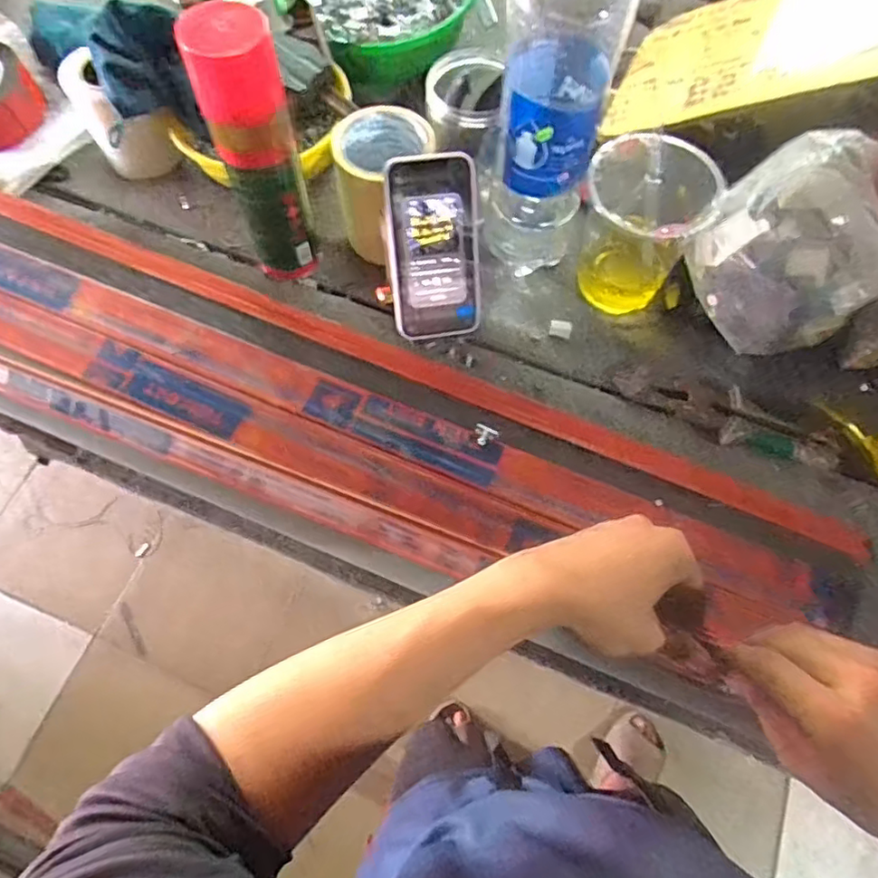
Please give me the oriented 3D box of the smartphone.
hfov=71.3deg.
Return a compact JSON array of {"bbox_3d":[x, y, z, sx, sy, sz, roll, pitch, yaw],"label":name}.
[{"bbox_3d":[-0.003,-0.173,0.569,0.085,0.164,0.009,-11,33,-8],"label":"smartphone"}]

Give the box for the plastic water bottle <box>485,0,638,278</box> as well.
[{"bbox_3d":[0.091,-0.263,0.499,0.082,0.303,0.081,10,68,4],"label":"plastic water bottle"}]

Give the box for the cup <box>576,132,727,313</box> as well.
[{"bbox_3d":[0.181,-0.193,0.567,0.106,0.147,0.103,0,68,0],"label":"cup"}]

